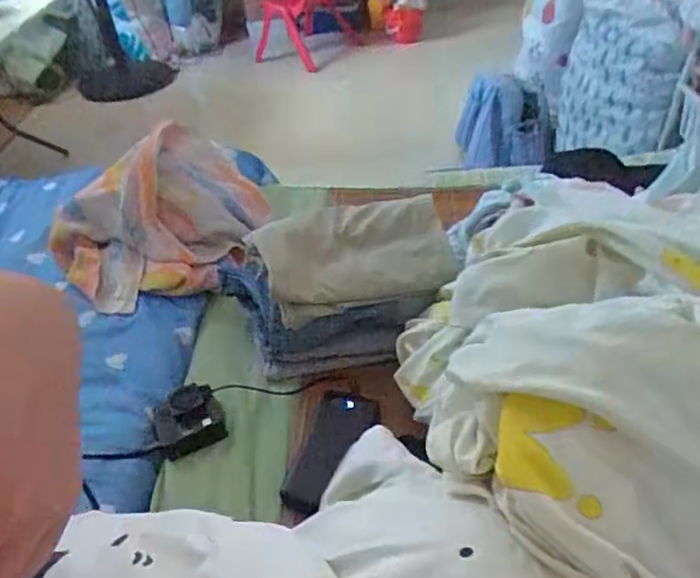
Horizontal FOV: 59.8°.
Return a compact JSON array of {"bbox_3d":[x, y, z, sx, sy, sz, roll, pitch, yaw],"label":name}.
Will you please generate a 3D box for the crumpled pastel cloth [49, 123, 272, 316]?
[{"bbox_3d":[-0.307,-0.110,0.965,0.285,0.162,0.305,-33,47,-28],"label":"crumpled pastel cloth"}]

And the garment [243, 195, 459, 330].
[{"bbox_3d":[-0.001,-0.049,0.814,0.259,0.045,0.180,-8,40,-3],"label":"garment"}]

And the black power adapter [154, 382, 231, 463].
[{"bbox_3d":[-0.201,0.165,0.757,0.082,0.023,0.081,-28,70,-10],"label":"black power adapter"}]

